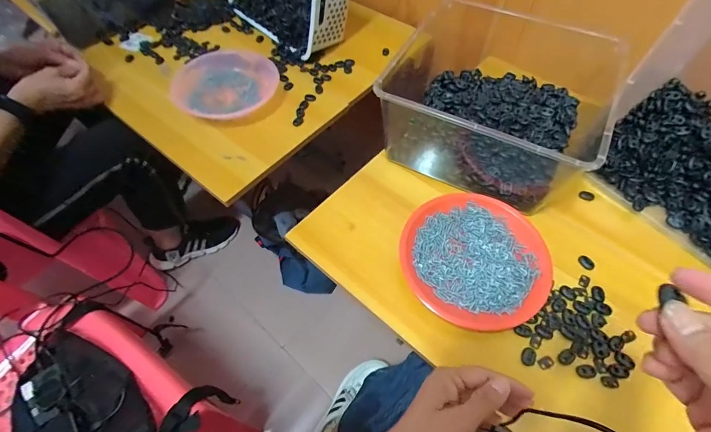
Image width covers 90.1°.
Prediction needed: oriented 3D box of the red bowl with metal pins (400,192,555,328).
[{"bbox_3d":[0.164,0.055,0.495,0.190,0.030,0.182,0,58,0],"label":"red bowl with metal pins"}]

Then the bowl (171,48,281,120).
[{"bbox_3d":[-0.246,-0.254,0.664,0.182,0.038,0.156,-27,61,-15],"label":"bowl"}]

